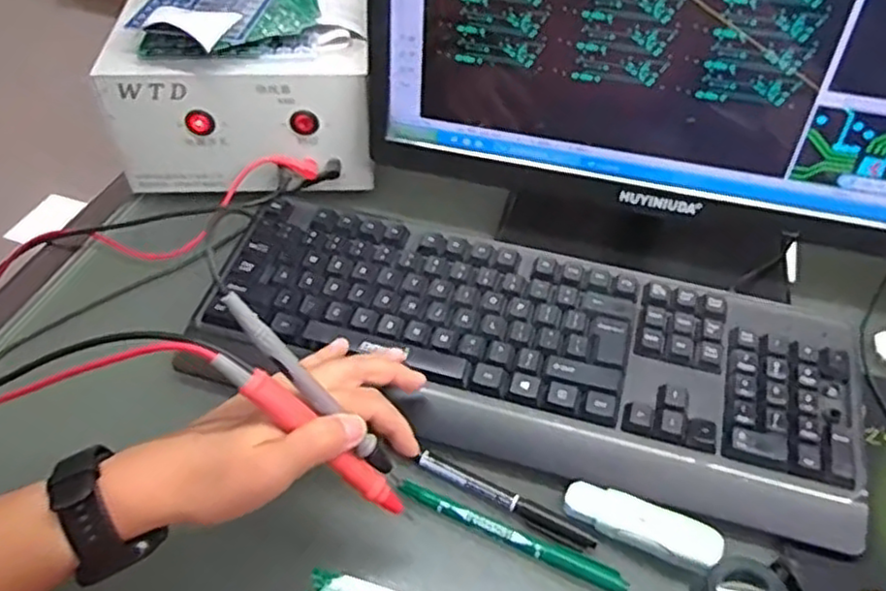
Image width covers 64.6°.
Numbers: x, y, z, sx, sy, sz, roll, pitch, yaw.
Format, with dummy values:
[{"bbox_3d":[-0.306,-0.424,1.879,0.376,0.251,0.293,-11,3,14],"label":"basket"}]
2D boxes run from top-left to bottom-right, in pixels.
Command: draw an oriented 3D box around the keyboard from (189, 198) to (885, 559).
[{"bbox_3d":[0.053,0.034,0.468,0.423,0.034,0.164,18,49,13],"label":"keyboard"}]

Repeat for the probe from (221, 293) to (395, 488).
[{"bbox_3d":[-0.062,0.050,0.349,0.008,0.136,0.013,-12,35,40],"label":"probe"}]

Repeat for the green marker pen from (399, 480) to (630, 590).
[{"bbox_3d":[0.039,0.136,0.398,0.134,0.010,0.012,20,50,15],"label":"green marker pen"}]

